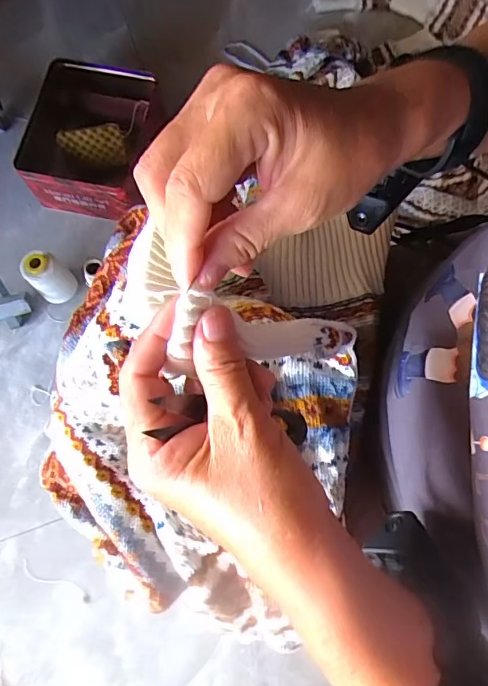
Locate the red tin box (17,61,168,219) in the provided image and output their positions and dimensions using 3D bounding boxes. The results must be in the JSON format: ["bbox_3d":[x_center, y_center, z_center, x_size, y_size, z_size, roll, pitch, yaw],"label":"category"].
[{"bbox_3d":[-0.254,-0.338,0.761,0.186,0.098,0.215,9,76,2],"label":"red tin box"}]

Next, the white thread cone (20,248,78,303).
[{"bbox_3d":[-0.303,-0.100,0.713,0.049,0.104,0.056,43,79,9],"label":"white thread cone"}]

